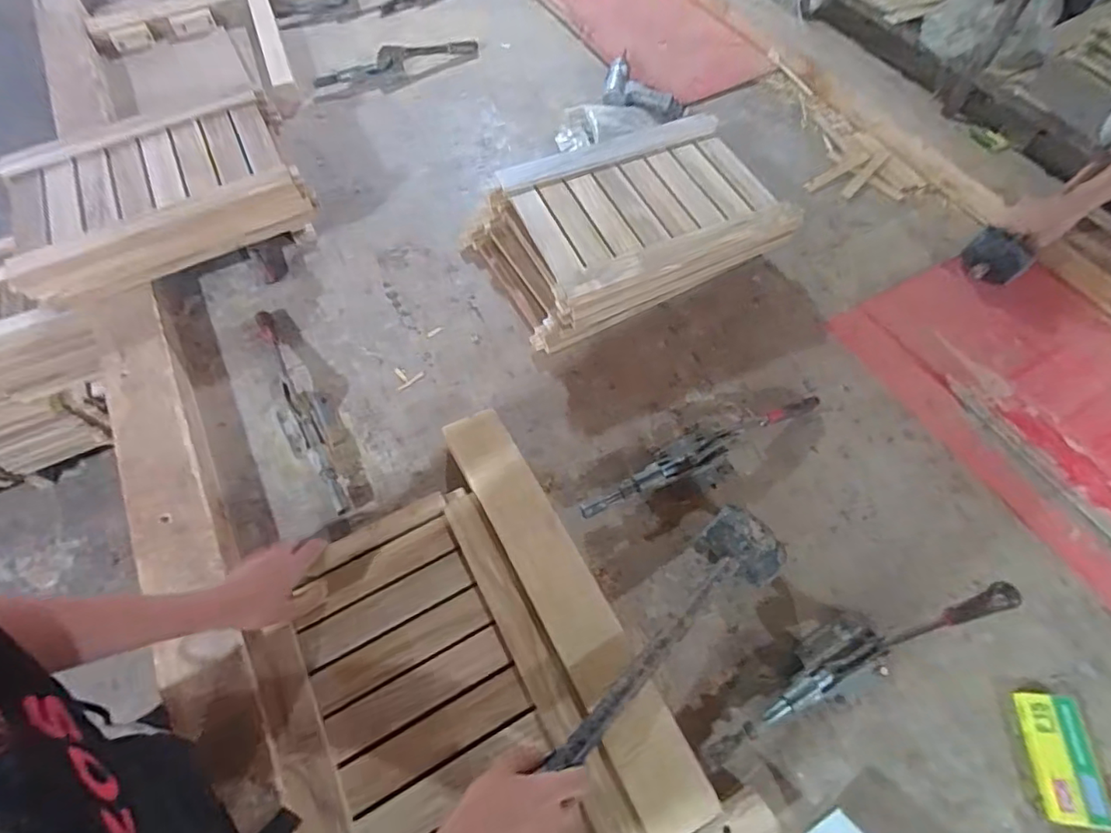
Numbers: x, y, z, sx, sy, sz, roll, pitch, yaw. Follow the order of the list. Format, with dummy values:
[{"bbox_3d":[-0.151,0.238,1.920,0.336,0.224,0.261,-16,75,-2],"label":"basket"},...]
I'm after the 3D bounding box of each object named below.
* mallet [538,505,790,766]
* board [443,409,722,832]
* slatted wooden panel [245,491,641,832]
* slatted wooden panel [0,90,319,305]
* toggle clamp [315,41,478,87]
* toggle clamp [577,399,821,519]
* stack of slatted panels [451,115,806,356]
[{"bbox_3d":[0.125,0.248,0.624,0.357,0.069,0.088,-37,67,-24],"label":"mallet"},{"bbox_3d":[0.004,0.205,0.640,0.075,0.029,0.522,-26,64,-13],"label":"board"},{"bbox_3d":[-0.148,0.320,0.602,0.301,0.028,0.433,-25,64,-14],"label":"slatted wooden panel"},{"bbox_3d":[-0.672,-0.381,0.919,0.440,0.096,0.310,-26,64,-13],"label":"slatted wooden panel"},{"bbox_3d":[-0.359,-0.811,1.243,0.383,0.040,0.060,-26,64,-15],"label":"toggle clamp"},{"bbox_3d":[0.205,0.042,0.767,0.390,0.050,0.053,-24,64,-13],"label":"toggle clamp"},{"bbox_3d":[0.114,-0.326,0.927,0.485,0.108,0.305,-23,63,-13],"label":"stack of slatted panels"}]

